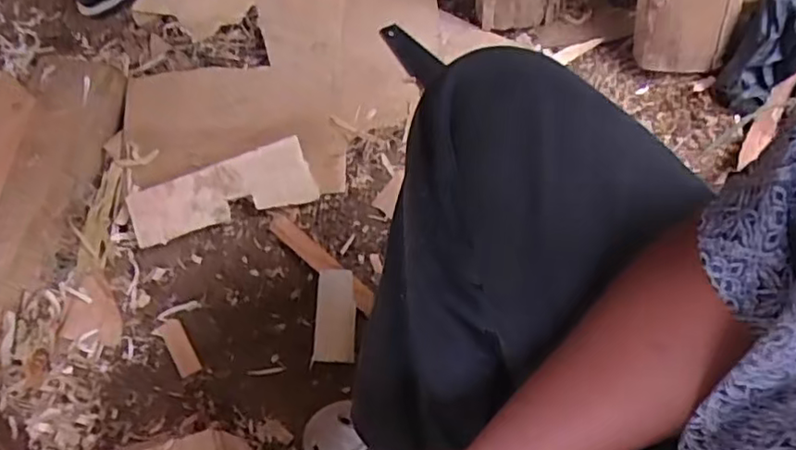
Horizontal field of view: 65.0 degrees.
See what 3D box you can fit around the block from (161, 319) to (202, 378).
[{"bbox_3d":[-0.255,0.142,0.730,0.023,0.004,0.073,-30,65,-13],"label":"block"}]

